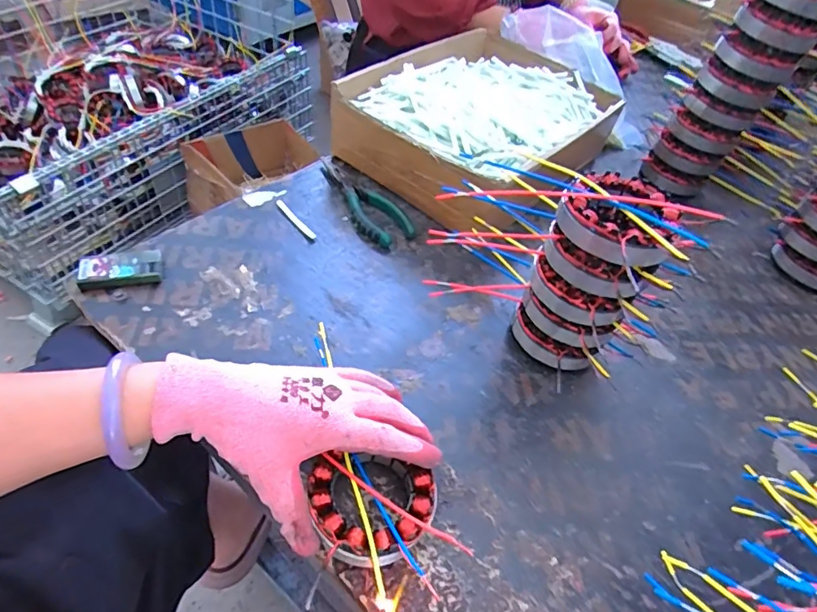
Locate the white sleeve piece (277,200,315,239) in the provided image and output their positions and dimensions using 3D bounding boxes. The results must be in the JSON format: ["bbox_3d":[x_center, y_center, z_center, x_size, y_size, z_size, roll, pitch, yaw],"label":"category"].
[{"bbox_3d":[-0.123,-0.094,0.550,0.010,0.006,0.067,-28,58,-29],"label":"white sleeve piece"}]

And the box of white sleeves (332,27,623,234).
[{"bbox_3d":[0.099,-0.245,0.643,0.243,0.084,0.333,36,53,21],"label":"box of white sleeves"}]

